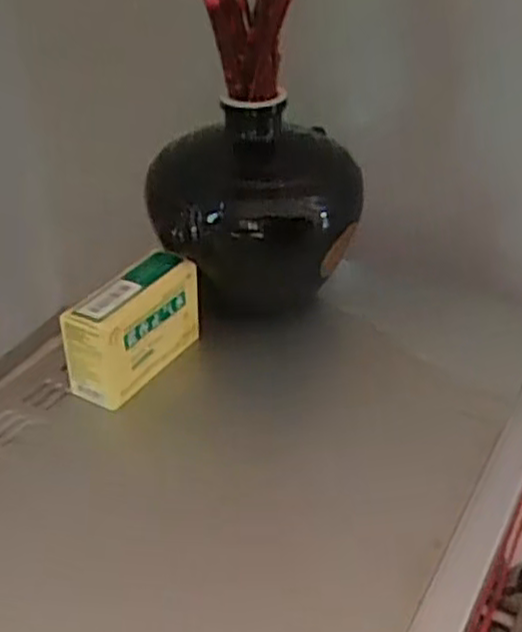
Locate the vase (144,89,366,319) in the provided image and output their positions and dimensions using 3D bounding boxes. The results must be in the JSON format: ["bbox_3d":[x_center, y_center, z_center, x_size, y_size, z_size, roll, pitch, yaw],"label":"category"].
[{"bbox_3d":[0.000,-0.076,0.582,0.154,0.156,0.131,3,35,3],"label":"vase"}]

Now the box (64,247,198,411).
[{"bbox_3d":[-0.088,0.006,0.546,0.049,0.069,0.106,22,40,26],"label":"box"}]

